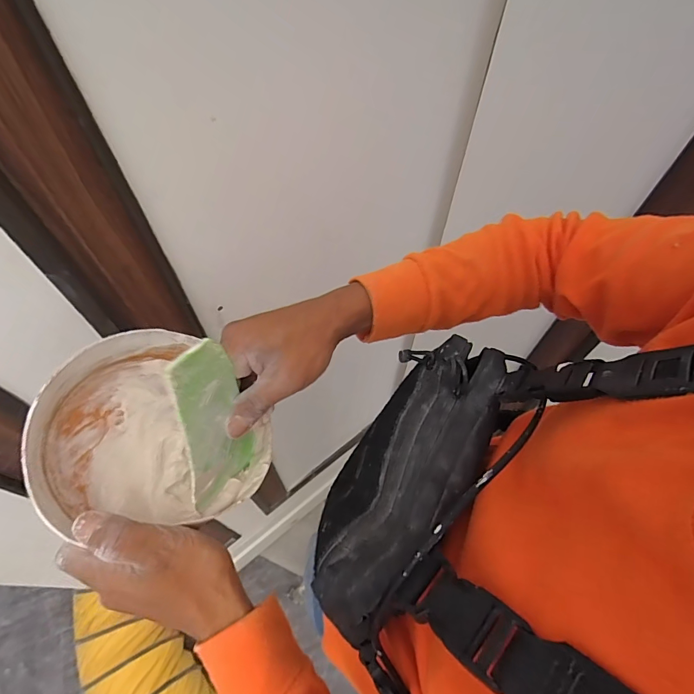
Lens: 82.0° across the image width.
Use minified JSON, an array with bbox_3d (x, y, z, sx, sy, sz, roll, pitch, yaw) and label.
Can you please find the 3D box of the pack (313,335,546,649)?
[{"bbox_3d":[0.058,0.087,0.301,0.139,0.075,0.237,-2,39,45],"label":"pack"}]

